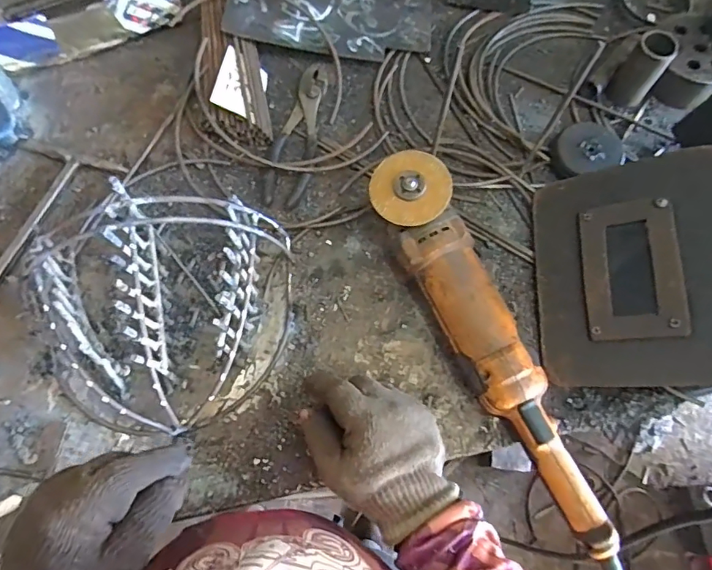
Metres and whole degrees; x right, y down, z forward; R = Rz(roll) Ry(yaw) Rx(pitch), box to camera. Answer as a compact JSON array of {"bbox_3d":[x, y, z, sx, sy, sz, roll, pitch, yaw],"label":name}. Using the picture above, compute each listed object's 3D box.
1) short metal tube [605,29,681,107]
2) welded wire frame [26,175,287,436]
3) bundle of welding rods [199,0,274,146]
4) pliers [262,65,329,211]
[{"bbox_3d":[0.337,-0.251,0.577,0.044,0.079,0.047,34,73,10],"label":"short metal tube"},{"bbox_3d":[-0.179,0.022,0.441,0.228,0.114,0.212,-3,70,-3],"label":"welded wire frame"},{"bbox_3d":[-0.165,-0.332,0.606,0.077,0.038,0.356,-10,71,-5],"label":"bundle of welding rods"},{"bbox_3d":[-0.069,-0.177,0.571,0.049,0.016,0.193,7,70,1],"label":"pliers"}]

